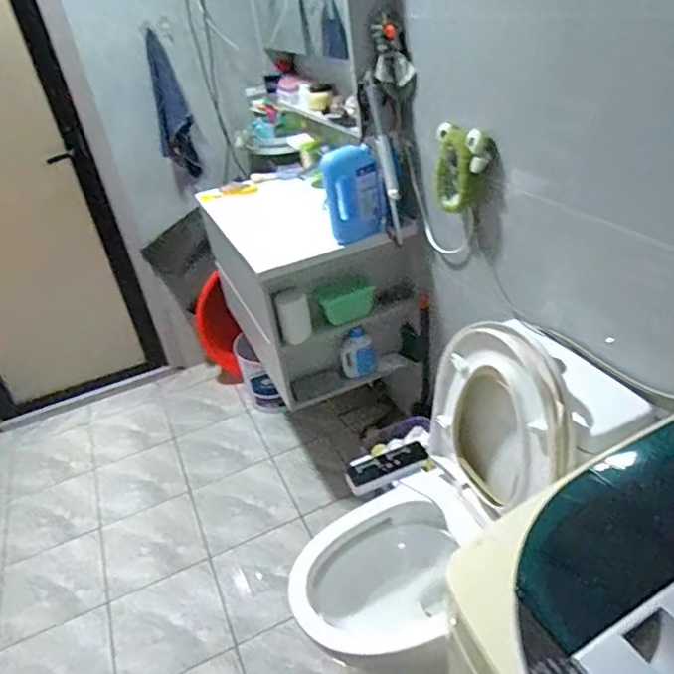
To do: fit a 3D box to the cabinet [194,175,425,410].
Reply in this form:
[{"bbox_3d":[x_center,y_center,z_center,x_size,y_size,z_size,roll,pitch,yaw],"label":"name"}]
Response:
[{"bbox_3d":[-0.098,-0.202,1.843,0.446,0.462,0.697,-20,35,-17],"label":"cabinet"}]

